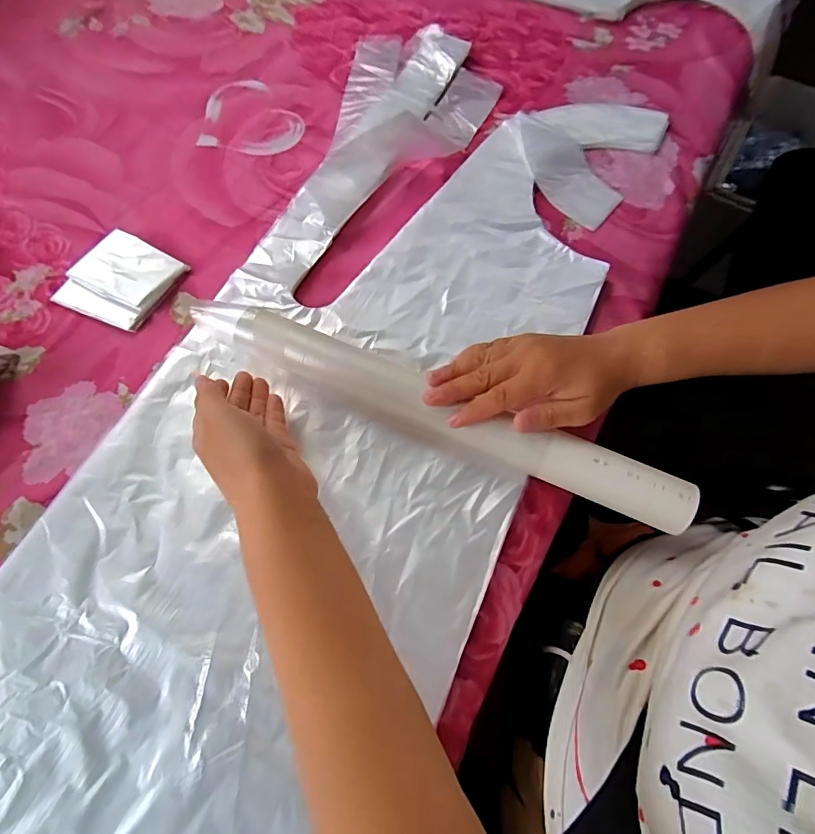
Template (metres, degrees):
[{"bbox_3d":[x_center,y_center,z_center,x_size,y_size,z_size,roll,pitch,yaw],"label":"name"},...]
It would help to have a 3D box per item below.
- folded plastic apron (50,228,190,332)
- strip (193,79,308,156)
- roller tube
[{"bbox_3d":[-0.256,-0.123,0.424,0.082,0.012,0.083,23,67,8],"label":"folded plastic apron"},{"bbox_3d":[-0.171,-0.338,0.537,0.112,0.009,0.112,8,66,1],"label":"strip"},{"bbox_3d":[0.019,-0.013,0.364,0.388,0.028,0.044,23,67,8],"label":"roller tube"}]

